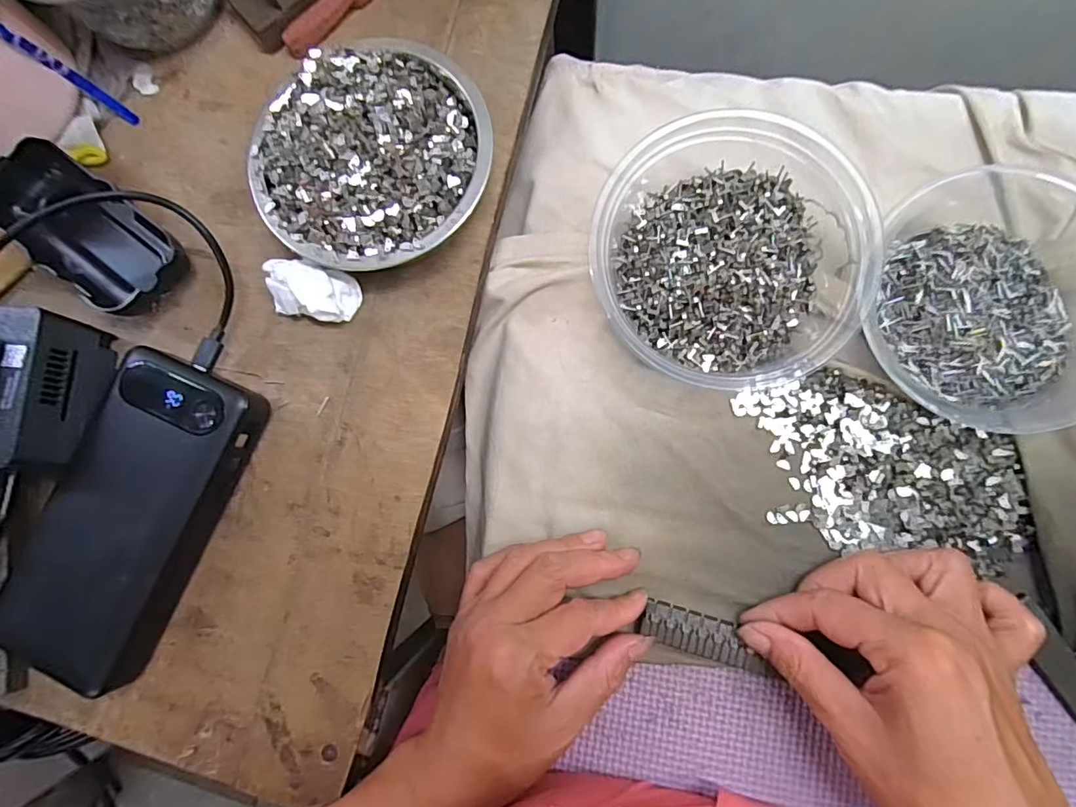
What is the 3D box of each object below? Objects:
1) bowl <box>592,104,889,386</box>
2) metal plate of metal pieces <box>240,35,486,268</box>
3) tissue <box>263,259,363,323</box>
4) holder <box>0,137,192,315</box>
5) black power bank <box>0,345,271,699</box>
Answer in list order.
[{"bbox_3d":[0.101,-0.080,0.270,0.140,0.053,0.141,-1,82,4],"label":"bowl"},{"bbox_3d":[-0.083,-0.125,0.273,0.117,0.031,0.116,-1,82,4],"label":"metal plate of metal pieces"},{"bbox_3d":[-0.115,-0.057,0.269,0.042,0.021,0.026,11,83,6],"label":"tissue"},{"bbox_3d":[-0.239,-0.092,0.279,0.101,0.024,0.051,36,86,8],"label":"holder"},{"bbox_3d":[-0.198,0.053,0.254,0.070,0.026,0.152,24,84,7],"label":"black power bank"}]

